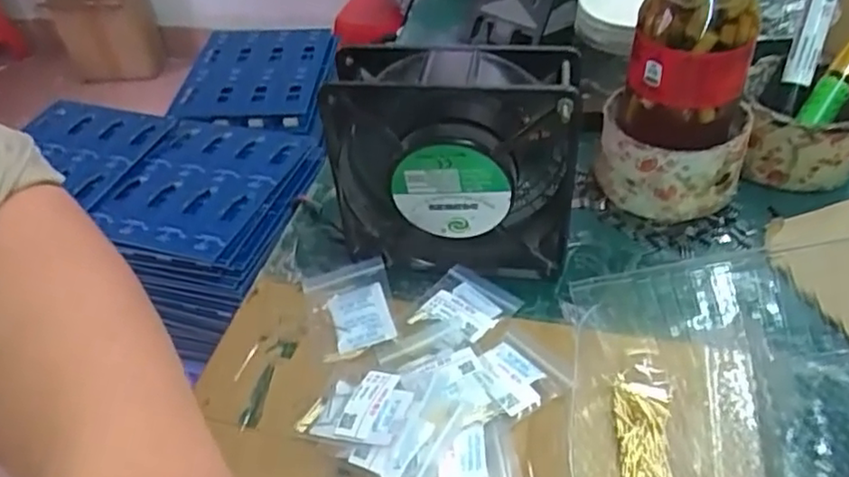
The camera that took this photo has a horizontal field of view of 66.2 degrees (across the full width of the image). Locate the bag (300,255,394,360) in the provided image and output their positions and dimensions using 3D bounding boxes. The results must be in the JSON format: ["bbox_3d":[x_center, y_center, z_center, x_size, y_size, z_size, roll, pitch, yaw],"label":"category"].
[{"bbox_3d":[-0.041,0.036,0.346,0.044,0.009,0.061,-10,43,-4],"label":"bag"}]

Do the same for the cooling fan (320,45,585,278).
[{"bbox_3d":[0.015,-0.035,0.335,0.115,0.116,0.040,4,44,11],"label":"cooling fan"}]

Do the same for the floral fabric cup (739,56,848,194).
[{"bbox_3d":[0.232,-0.070,0.398,0.073,0.048,0.072,6,45,13],"label":"floral fabric cup"}]

